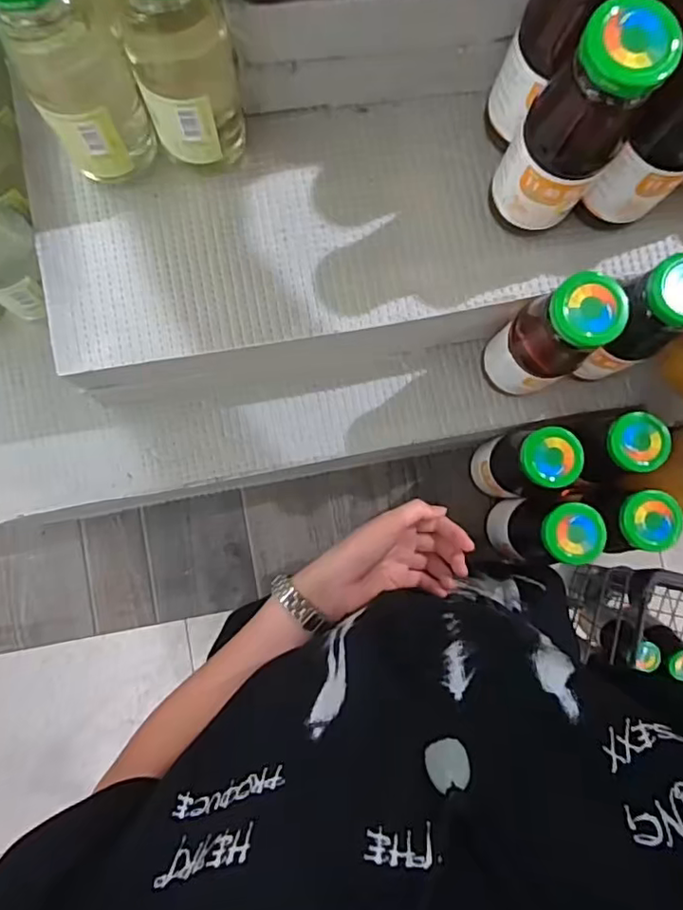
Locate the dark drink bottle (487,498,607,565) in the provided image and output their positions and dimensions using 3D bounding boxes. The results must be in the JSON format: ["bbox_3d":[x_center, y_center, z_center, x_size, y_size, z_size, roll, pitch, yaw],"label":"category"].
[{"bbox_3d":[0.179,0.070,0.529,0.053,0.141,0.054,0,85,-3],"label":"dark drink bottle"}]

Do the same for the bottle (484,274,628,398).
[{"bbox_3d":[0.156,-0.087,0.446,0.053,0.136,0.058,0,85,-3],"label":"bottle"}]

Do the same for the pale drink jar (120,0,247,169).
[{"bbox_3d":[-0.096,-0.240,0.365,0.058,0.164,0.052,-10,86,-4],"label":"pale drink jar"}]

